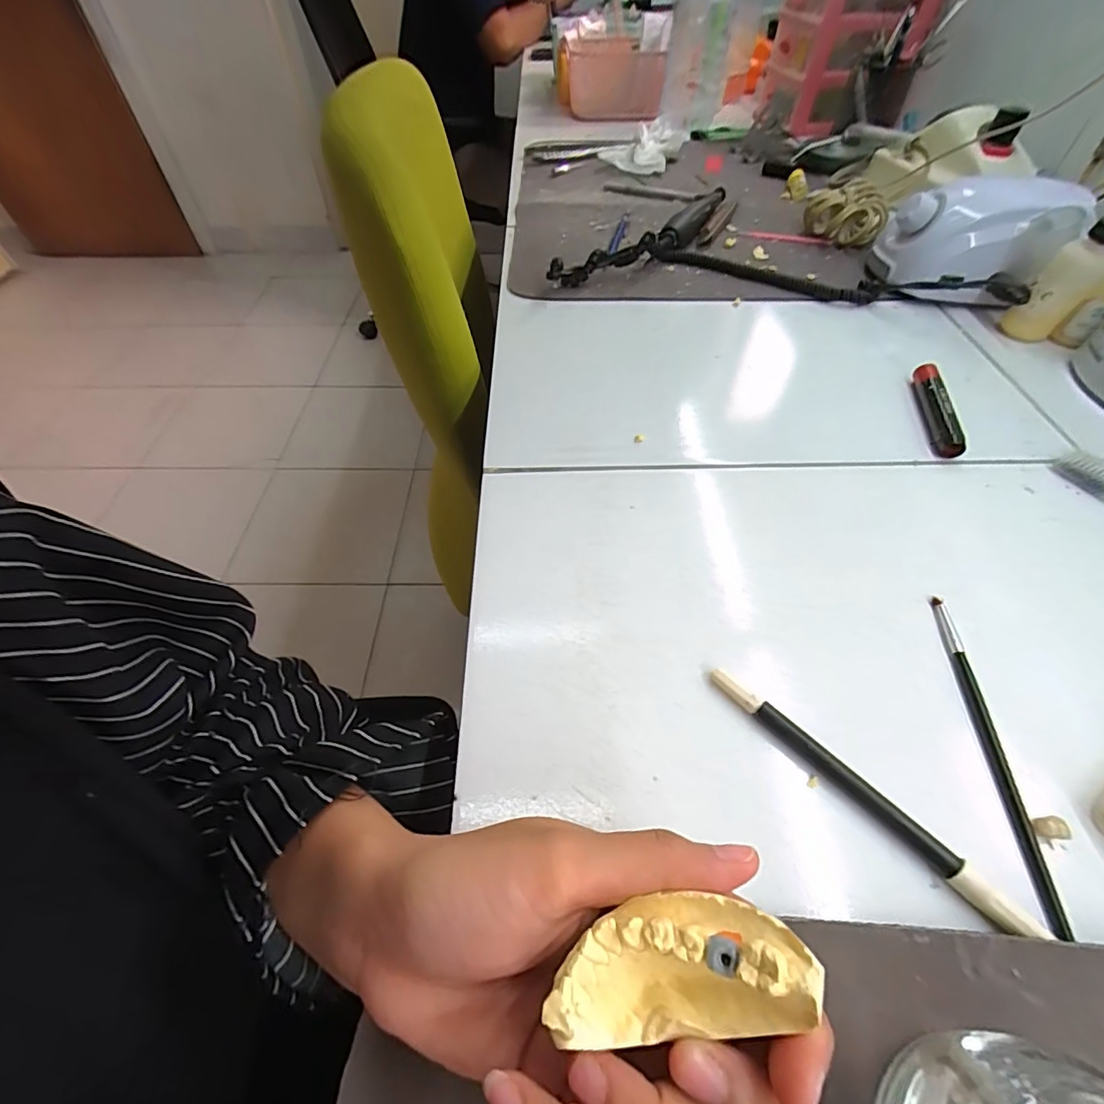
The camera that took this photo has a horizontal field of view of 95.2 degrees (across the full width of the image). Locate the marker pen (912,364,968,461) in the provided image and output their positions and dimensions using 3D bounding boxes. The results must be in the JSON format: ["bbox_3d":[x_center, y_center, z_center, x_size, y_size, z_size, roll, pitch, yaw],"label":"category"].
[{"bbox_3d":[0.272,-0.101,0.357,0.015,0.018,0.089,8,53,8],"label":"marker pen"}]

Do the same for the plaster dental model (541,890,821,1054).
[{"bbox_3d":[0.031,0.104,0.127,0.061,0.017,0.027,-13,52,4],"label":"plaster dental model"}]

